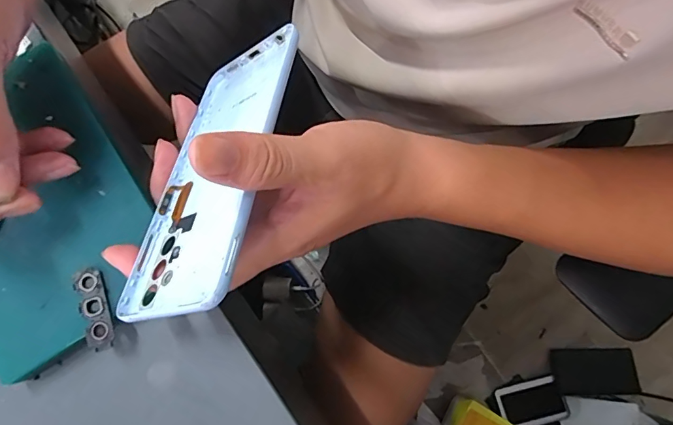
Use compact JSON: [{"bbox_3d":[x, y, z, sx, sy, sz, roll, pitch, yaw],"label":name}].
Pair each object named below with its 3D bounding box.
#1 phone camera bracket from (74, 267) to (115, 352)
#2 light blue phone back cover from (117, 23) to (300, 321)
[{"bbox_3d":[-0.126,0.050,0.234,0.015,0.004,0.043,-16,78,-5],"label":"phone camera bracket"},{"bbox_3d":[-0.061,-0.027,0.232,0.078,0.008,0.162,-15,51,35],"label":"light blue phone back cover"}]

